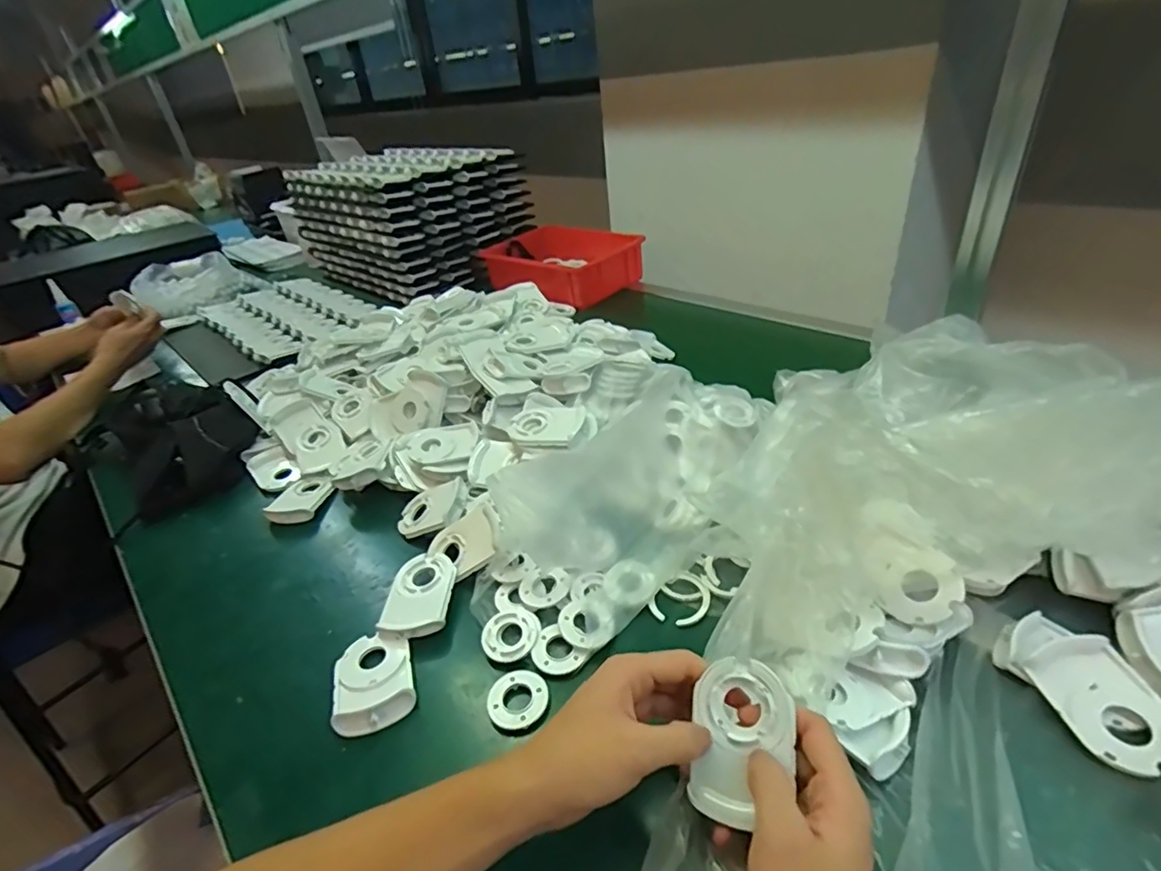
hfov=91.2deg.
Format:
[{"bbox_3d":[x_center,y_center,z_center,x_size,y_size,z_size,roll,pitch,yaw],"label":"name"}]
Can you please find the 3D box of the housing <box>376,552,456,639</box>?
[{"bbox_3d":[-0.141,0.139,0.498,0.058,0.015,0.081,-6,34,2],"label":"housing"}]

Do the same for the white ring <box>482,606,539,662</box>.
[{"bbox_3d":[-0.056,0.160,0.459,0.047,0.013,0.042,-21,36,-19],"label":"white ring"}]

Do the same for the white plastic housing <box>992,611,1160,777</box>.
[{"bbox_3d":[0.328,0.159,0.367,0.059,0.026,0.101,-16,34,-11],"label":"white plastic housing"}]

